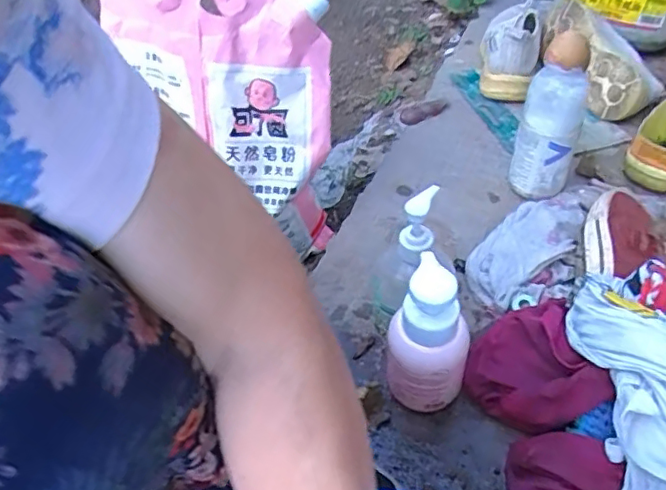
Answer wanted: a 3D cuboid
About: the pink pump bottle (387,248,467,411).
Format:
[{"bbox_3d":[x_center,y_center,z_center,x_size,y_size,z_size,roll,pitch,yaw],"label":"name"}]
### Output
[{"bbox_3d":[0.080,0.079,0.479,0.066,0.137,0.055,25,54,23],"label":"pink pump bottle"}]

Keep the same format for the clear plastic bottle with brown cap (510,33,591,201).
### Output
[{"bbox_3d":[0.245,-0.135,0.649,0.066,0.191,0.071,14,51,15],"label":"clear plastic bottle with brown cap"}]

